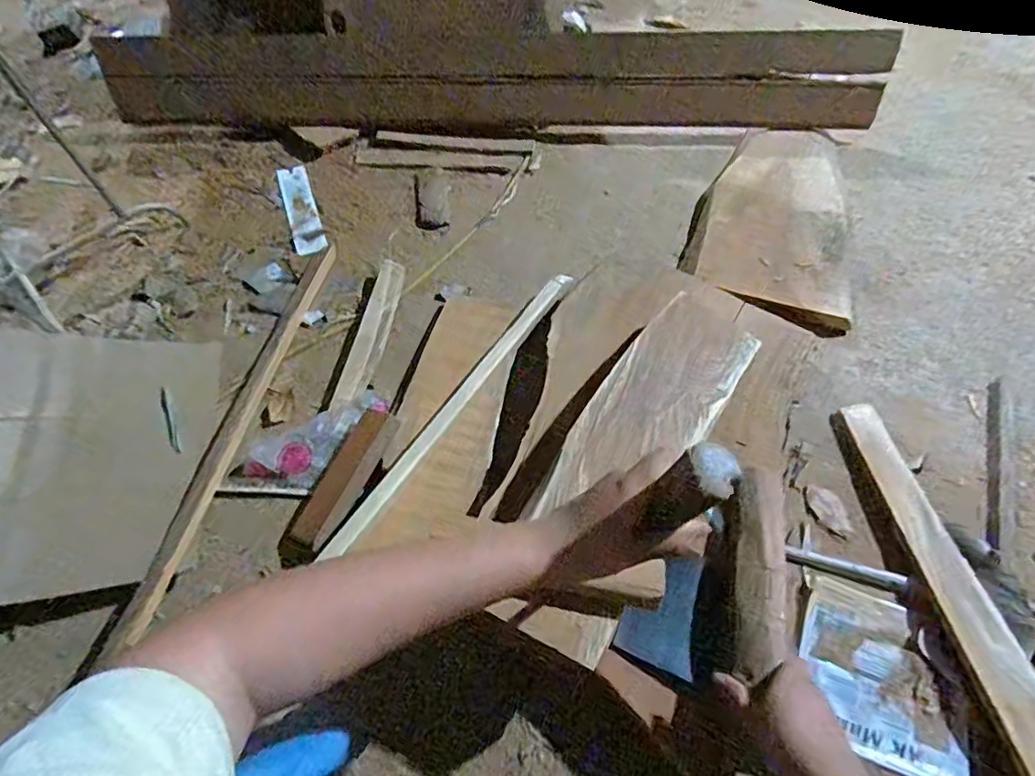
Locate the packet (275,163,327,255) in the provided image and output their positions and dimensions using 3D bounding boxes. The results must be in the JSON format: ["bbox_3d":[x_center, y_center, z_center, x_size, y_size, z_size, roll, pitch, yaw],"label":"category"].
[{"bbox_3d":[-0.385,-0.321,0.976,0.050,0.009,0.223,-19,61,-10],"label":"packet"}]

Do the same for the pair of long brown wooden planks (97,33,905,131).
[{"bbox_3d":[-0.059,-0.571,1.045,1.444,0.139,0.102,2,59,3],"label":"pair of long brown wooden planks"}]

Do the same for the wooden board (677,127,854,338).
[{"bbox_3d":[0.441,-0.298,0.932,0.257,0.040,0.475,18,61,11],"label":"wooden board"}]

